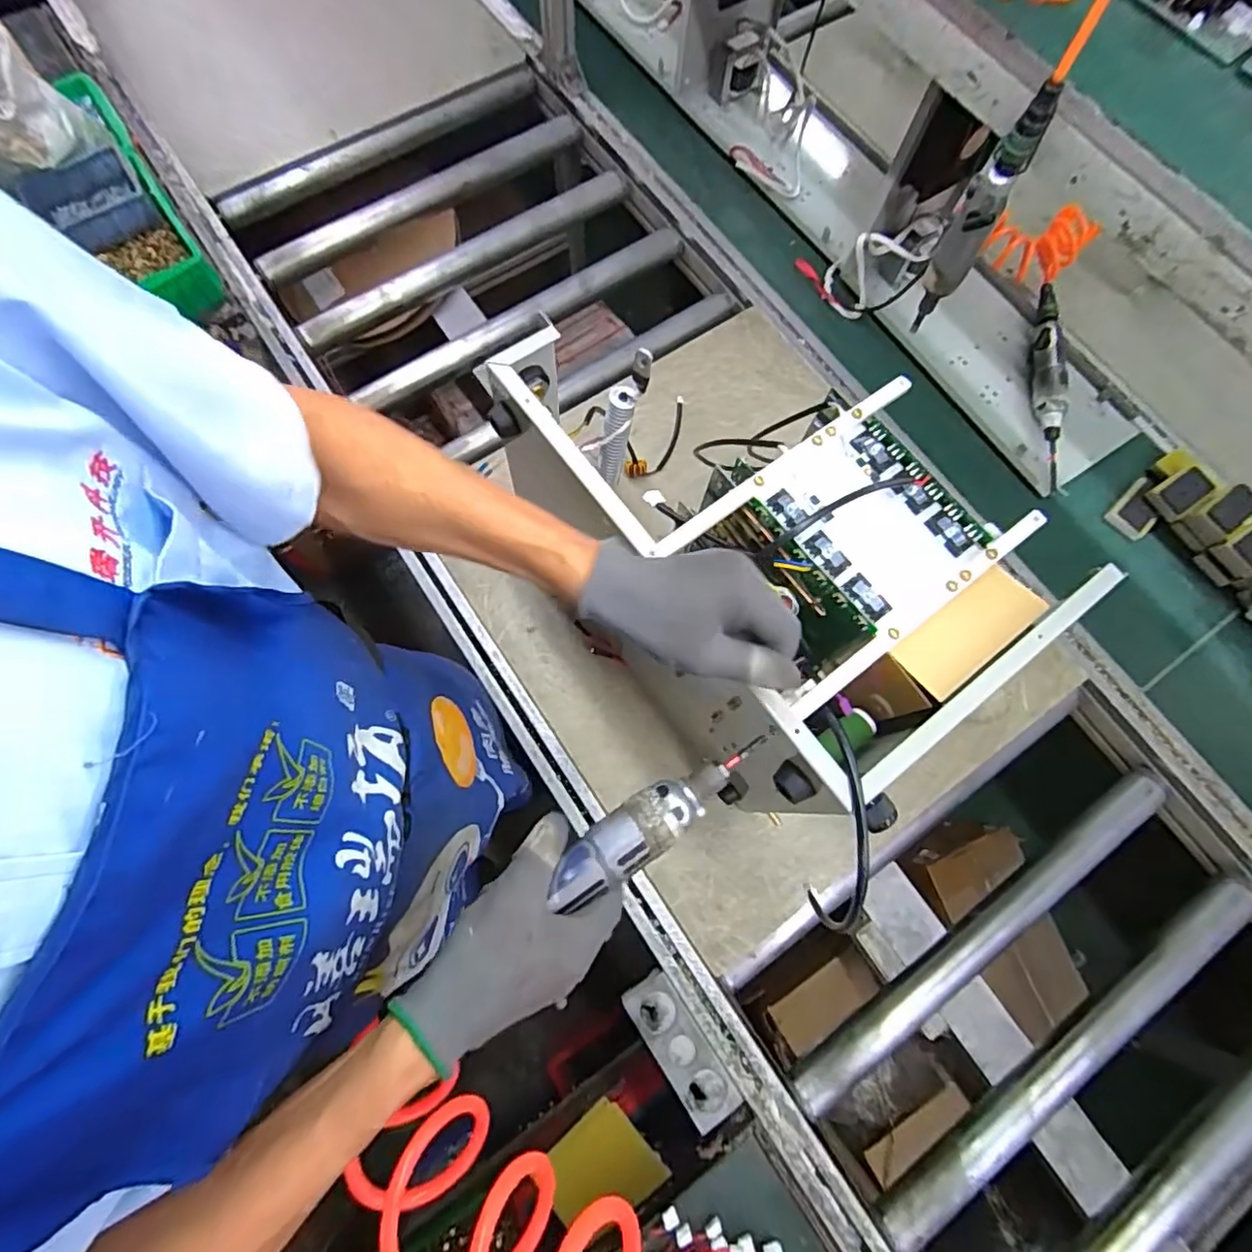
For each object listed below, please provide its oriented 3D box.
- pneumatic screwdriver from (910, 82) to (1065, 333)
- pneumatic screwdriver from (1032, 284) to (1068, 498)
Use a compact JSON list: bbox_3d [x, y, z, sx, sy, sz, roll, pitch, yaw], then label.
[{"bbox_3d":[0.357,-0.411,0.627,0.043,0.265,0.045,33,76,7],"label":"pneumatic screwdriver"},{"bbox_3d":[0.592,-0.332,0.841,0.034,0.051,0.296,5,74,0],"label":"pneumatic screwdriver"}]

